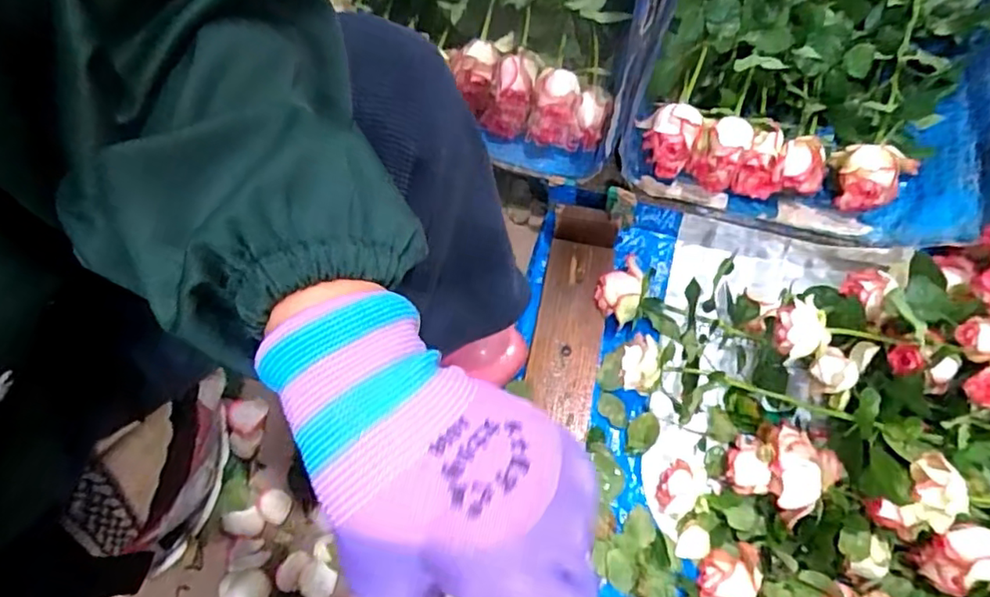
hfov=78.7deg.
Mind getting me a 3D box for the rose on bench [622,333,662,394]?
[{"bbox_3d":[0.149,0.064,0.614,0.036,0.034,0.053,6,68,2],"label":"rose on bench"}]

